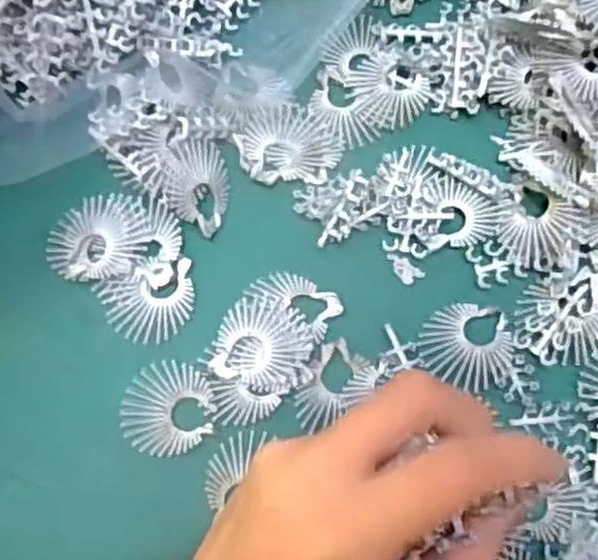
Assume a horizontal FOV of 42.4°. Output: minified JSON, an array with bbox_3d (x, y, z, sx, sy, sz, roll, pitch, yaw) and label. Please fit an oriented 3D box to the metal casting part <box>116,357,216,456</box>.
[{"bbox_3d":[-0.056,0.055,0.333,0.040,0.005,0.040,10,71,5],"label":"metal casting part"}]

